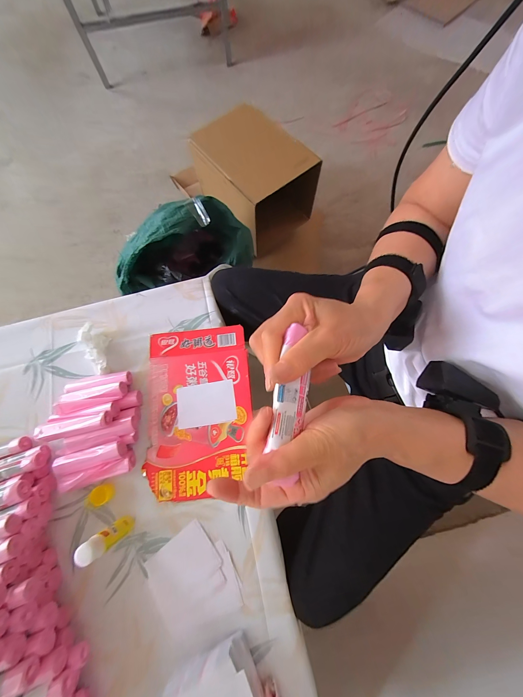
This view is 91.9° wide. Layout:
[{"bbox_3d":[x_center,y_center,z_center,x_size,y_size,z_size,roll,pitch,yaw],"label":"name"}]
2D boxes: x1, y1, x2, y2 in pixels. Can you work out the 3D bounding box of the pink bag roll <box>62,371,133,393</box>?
[{"bbox_3d":[-0.322,0.066,0.501,0.127,0.027,0.028,-9,73,-3],"label":"pink bag roll"}]

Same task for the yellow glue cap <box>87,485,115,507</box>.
[{"bbox_3d":[-0.281,0.258,0.446,0.033,0.025,0.029,-13,74,-4],"label":"yellow glue cap"}]

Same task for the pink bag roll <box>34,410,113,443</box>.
[{"bbox_3d":[-0.323,0.134,0.434,0.117,0.020,0.026,-14,75,-3],"label":"pink bag roll"}]

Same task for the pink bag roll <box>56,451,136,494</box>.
[{"bbox_3d":[-0.292,0.222,0.451,0.126,0.034,0.031,-19,74,-6],"label":"pink bag roll"}]

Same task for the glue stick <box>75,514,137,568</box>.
[{"bbox_3d":[-0.237,0.293,0.393,0.031,0.105,0.028,-33,76,-9],"label":"glue stick"}]

